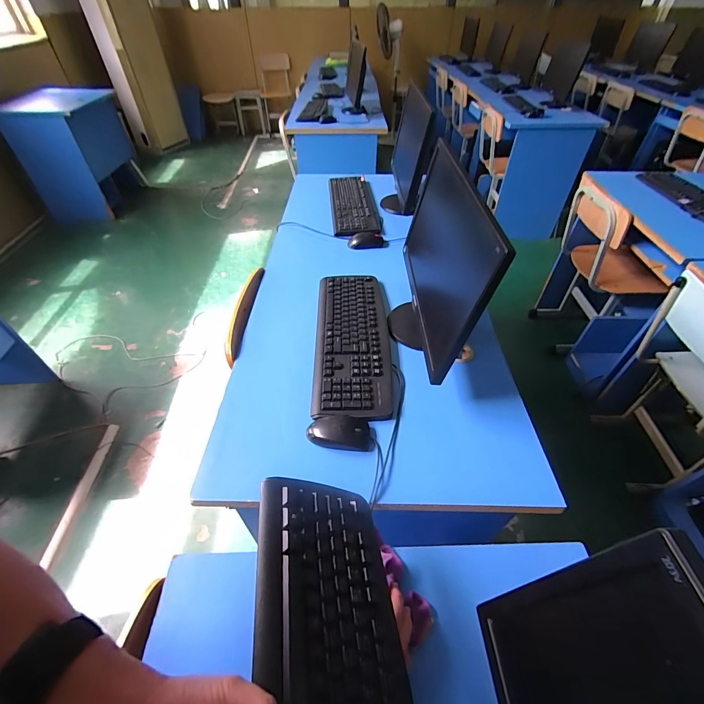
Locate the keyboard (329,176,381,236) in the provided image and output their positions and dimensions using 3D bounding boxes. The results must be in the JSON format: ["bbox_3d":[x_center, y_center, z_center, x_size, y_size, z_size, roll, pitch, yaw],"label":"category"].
[{"bbox_3d":[0.002,-0.534,1.265,0.150,0.028,0.454,-2,46,-4],"label":"keyboard"}]

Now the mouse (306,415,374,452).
[{"bbox_3d":[-0.022,0.139,0.621,0.116,0.027,0.063,3,46,1],"label":"mouse"}]

